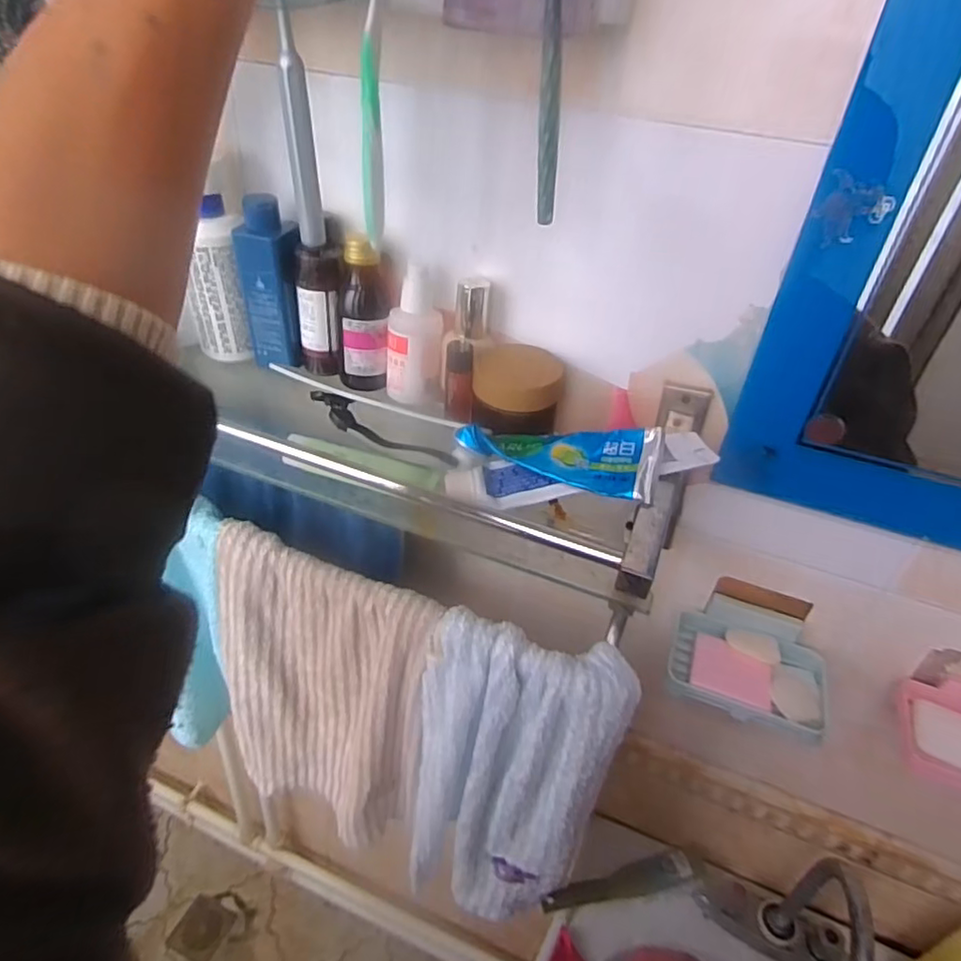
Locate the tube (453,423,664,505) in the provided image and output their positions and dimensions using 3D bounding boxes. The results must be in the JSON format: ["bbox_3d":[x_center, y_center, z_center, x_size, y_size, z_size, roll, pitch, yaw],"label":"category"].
[{"bbox_3d":[0.049,-0.017,0.421,0.143,0.031,0.053,3,57,21],"label":"tube"}]

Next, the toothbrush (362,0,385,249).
[{"bbox_3d":[-0.062,-0.231,0.352,0.013,0.175,0.013,2,36,-6],"label":"toothbrush"}]

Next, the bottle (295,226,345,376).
[{"bbox_3d":[-0.135,-0.147,0.516,0.038,0.120,0.034,-5,38,-15],"label":"bottle"}]

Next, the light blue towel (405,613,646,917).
[{"bbox_3d":[0.023,0.287,0.575,0.172,0.361,0.073,9,36,3],"label":"light blue towel"}]

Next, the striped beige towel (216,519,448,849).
[{"bbox_3d":[-0.161,0.233,0.623,0.220,0.359,0.065,20,38,17],"label":"striped beige towel"}]

